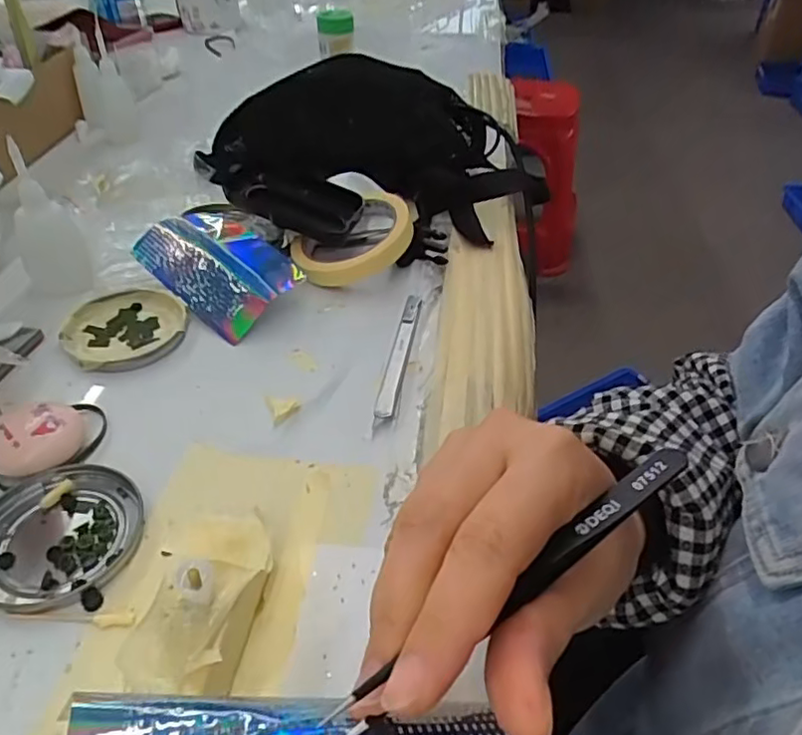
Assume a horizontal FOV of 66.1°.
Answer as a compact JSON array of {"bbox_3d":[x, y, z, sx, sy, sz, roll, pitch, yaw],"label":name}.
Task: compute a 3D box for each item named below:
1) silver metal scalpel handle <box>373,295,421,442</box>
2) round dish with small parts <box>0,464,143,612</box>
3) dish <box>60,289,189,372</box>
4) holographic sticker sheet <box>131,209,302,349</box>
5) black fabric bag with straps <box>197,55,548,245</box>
[{"bbox_3d":[-0.001,-0.007,0.413,0.012,0.005,0.139,8,42,6],"label":"silver metal scalpel handle"},{"bbox_3d":[-0.172,0.082,0.305,0.077,0.008,0.076,1,41,-1],"label":"round dish with small parts"},{"bbox_3d":[-0.191,-0.027,0.426,0.078,0.009,0.080,-24,48,-27],"label":"dish"},{"bbox_3d":[-0.135,-0.077,0.465,0.132,0.035,0.082,34,50,31],"label":"holographic sticker sheet"},{"bbox_3d":[-0.041,-0.215,0.577,0.284,0.093,0.240,-9,42,-12],"label":"black fabric bag with straps"}]

